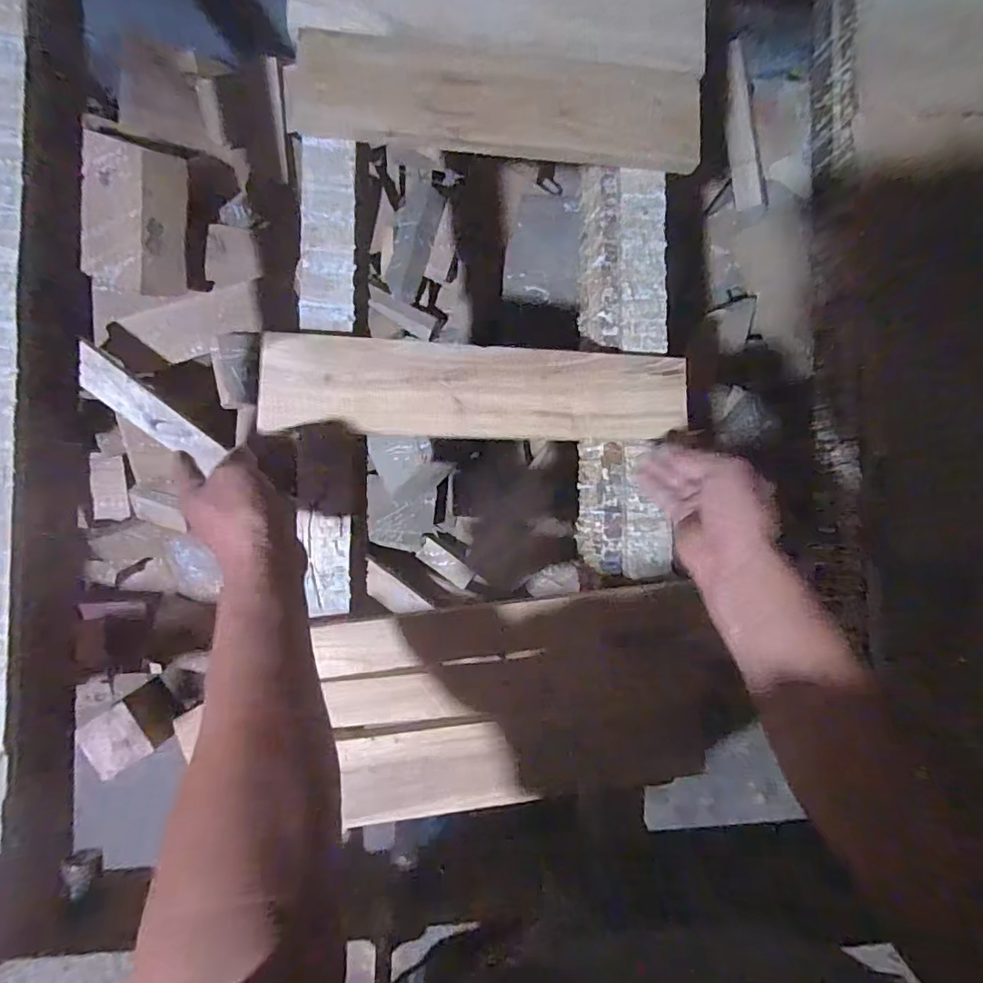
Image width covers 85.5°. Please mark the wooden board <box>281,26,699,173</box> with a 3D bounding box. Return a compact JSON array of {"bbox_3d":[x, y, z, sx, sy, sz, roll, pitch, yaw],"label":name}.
[{"bbox_3d":[0.014,-0.394,0.528,0.409,0.015,0.099,1,89,-8],"label":"wooden board"}]

